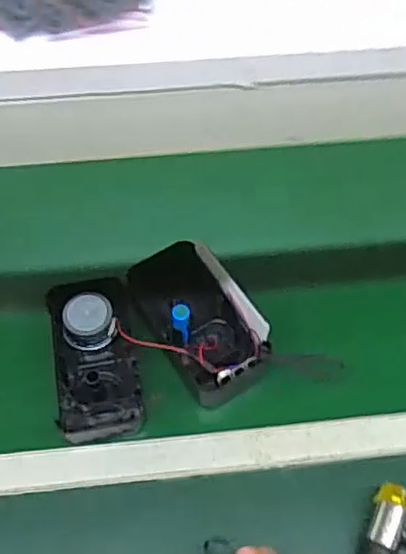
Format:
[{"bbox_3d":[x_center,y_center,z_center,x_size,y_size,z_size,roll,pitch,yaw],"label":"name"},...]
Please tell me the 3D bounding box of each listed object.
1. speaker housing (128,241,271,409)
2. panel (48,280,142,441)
[{"bbox_3d":[-0.007,0.046,0.712,0.092,0.078,0.178,-28,63,-16],"label":"speaker housing"},{"bbox_3d":[-0.121,0.092,0.709,0.089,0.058,0.179,-8,72,-5],"label":"panel"}]

